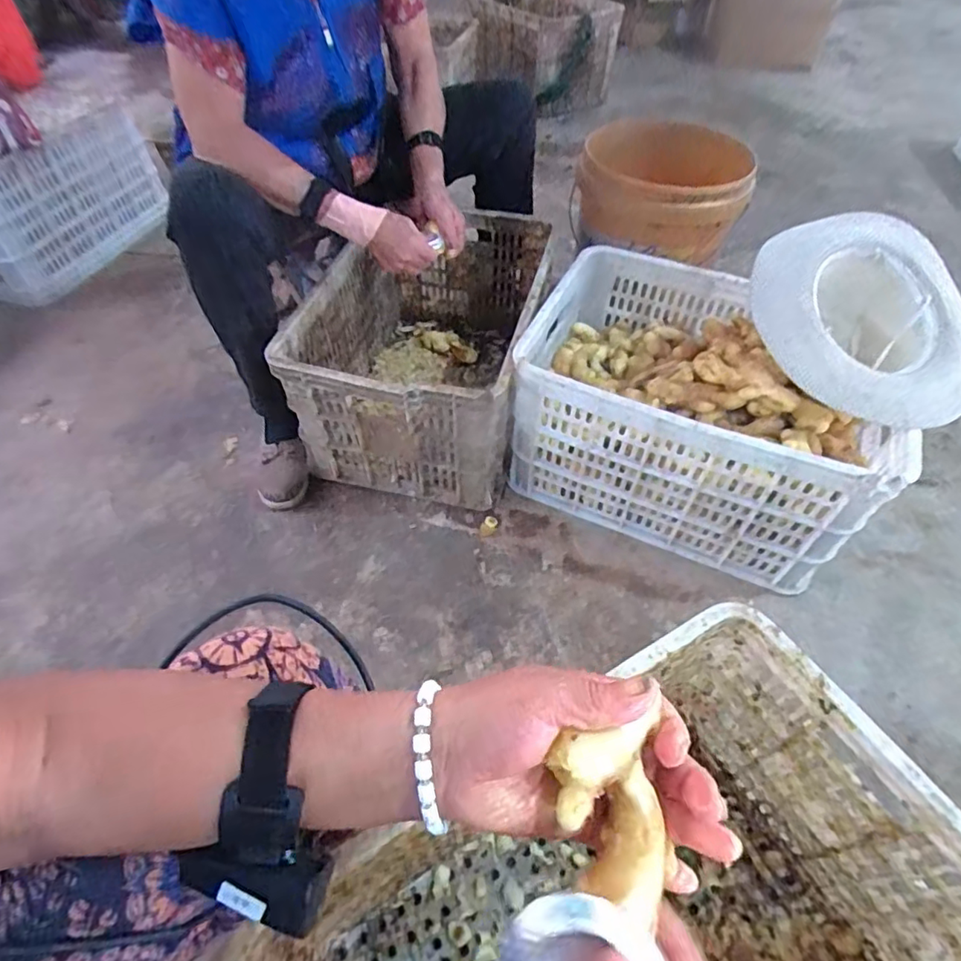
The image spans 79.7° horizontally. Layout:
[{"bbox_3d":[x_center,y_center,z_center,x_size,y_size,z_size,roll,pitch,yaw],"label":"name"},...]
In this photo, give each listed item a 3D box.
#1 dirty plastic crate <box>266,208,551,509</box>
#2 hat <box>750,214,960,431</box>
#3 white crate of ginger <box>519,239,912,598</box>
[{"bbox_3d":[-0.086,-0.244,1.053,0.344,0.285,0.532,8,51,8],"label":"dirty plastic crate"},{"bbox_3d":[0.530,-0.207,0.821,0.287,0.129,0.318,-12,75,-6],"label":"hat"},{"bbox_3d":[0.344,-0.106,0.940,0.504,0.291,0.358,22,54,18],"label":"white crate of ginger"}]

